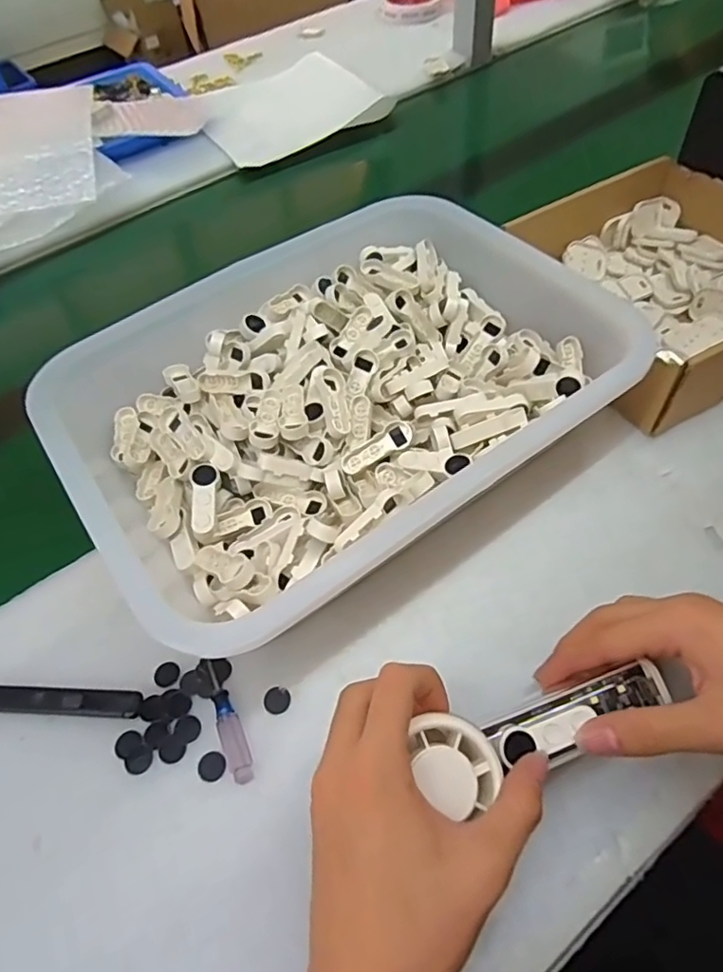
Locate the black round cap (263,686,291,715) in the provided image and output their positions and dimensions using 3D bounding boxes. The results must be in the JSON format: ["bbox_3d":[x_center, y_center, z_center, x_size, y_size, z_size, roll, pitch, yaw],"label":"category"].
[{"bbox_3d":[-0.048,0.123,0.346,0.015,0.004,0.016,-2,53,3],"label":"black round cap"}]

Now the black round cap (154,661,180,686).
[{"bbox_3d":[-0.116,0.113,0.361,0.015,0.004,0.015,-2,53,3],"label":"black round cap"}]

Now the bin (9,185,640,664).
[{"bbox_3d":[-0.029,-0.072,0.435,0.351,0.081,0.295,-31,57,-17],"label":"bin"}]

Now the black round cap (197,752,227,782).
[{"bbox_3d":[-0.081,0.152,0.326,0.015,0.004,0.016,-2,53,3],"label":"black round cap"}]

